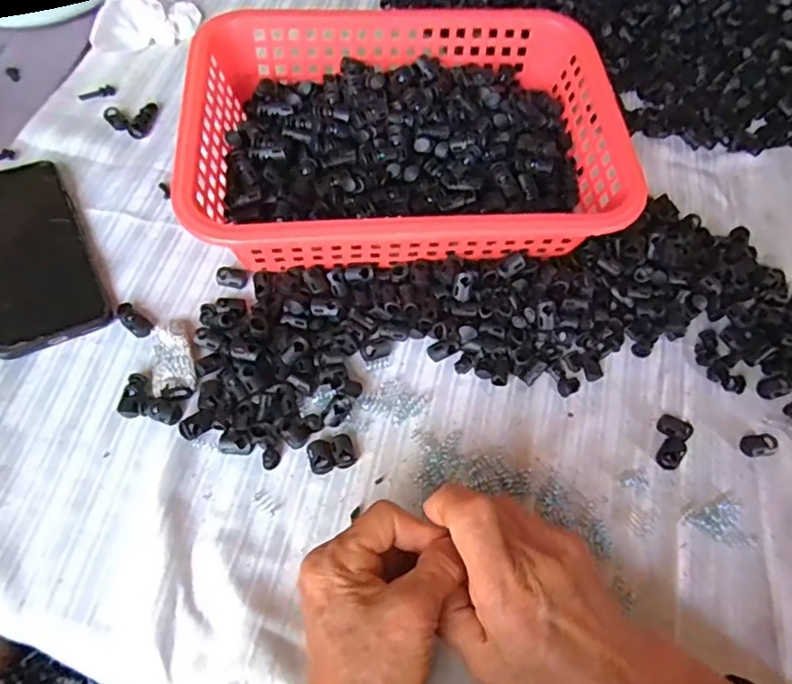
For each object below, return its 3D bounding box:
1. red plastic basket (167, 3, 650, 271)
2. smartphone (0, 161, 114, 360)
[{"bbox_3d":[0.004,-0.154,0.442,0.300,0.078,0.203,-2,64,-4],"label":"red plastic basket"},{"bbox_3d":[-0.265,-0.067,0.419,0.076,0.016,0.165,-25,67,-14],"label":"smartphone"}]

